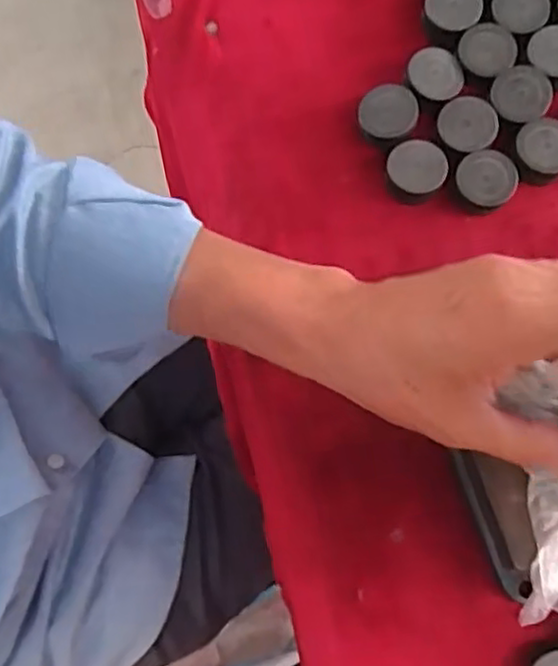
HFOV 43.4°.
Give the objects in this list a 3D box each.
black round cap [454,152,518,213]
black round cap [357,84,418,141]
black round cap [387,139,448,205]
[{"bbox_3d":[0.115,-0.084,0.393,0.031,0.017,0.033,-1,76,3],"label":"black round cap"},{"bbox_3d":[0.063,-0.127,0.406,0.032,0.013,0.034,-1,76,3],"label":"black round cap"},{"bbox_3d":[0.077,-0.090,0.396,0.031,0.019,0.037,1,77,3],"label":"black round cap"}]

